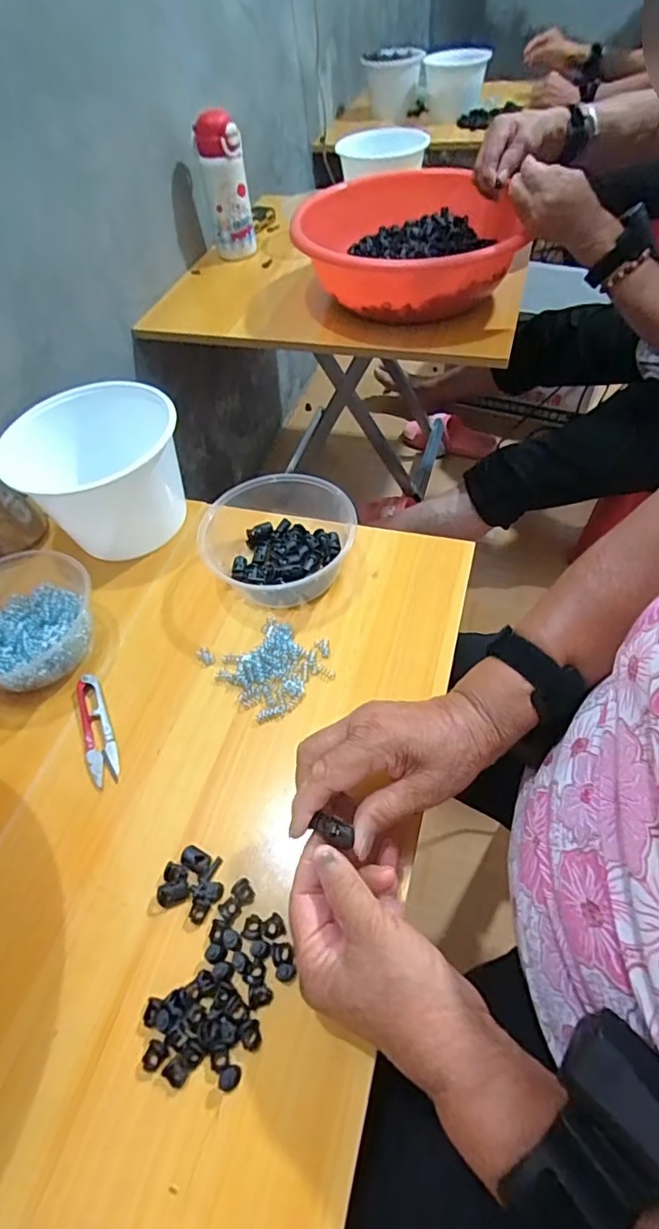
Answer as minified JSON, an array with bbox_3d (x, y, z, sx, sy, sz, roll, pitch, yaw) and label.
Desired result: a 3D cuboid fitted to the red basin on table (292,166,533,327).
[{"bbox_3d":[0.123,-0.534,0.792,0.323,0.113,0.318,6,55,10],"label":"red basin on table"}]

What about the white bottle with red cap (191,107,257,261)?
[{"bbox_3d":[-0.170,-0.703,0.890,0.071,0.198,0.058,-17,54,-7],"label":"white bottle with red cap"}]

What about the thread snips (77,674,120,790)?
[{"bbox_3d":[-0.193,0.093,0.439,0.022,0.011,0.098,-22,55,-10],"label":"thread snips"}]

